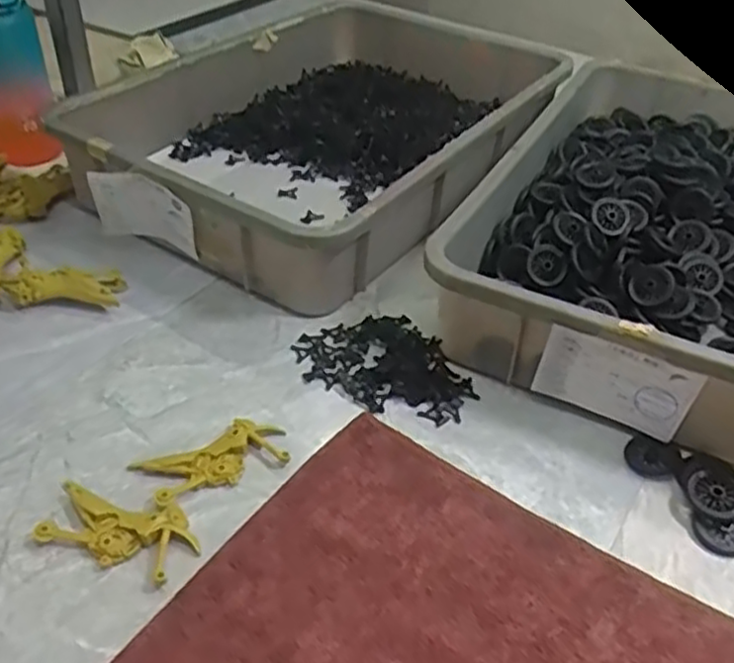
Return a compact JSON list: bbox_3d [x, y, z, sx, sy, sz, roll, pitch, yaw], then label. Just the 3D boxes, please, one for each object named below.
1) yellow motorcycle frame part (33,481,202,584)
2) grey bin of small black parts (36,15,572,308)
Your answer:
[{"bbox_3d":[-0.156,0.124,0.460,0.099,0.008,0.048,14,42,13],"label":"yellow motorcycle frame part"},{"bbox_3d":[-0.033,-0.230,0.812,0.358,0.100,0.534,26,47,25],"label":"grey bin of small black parts"}]

